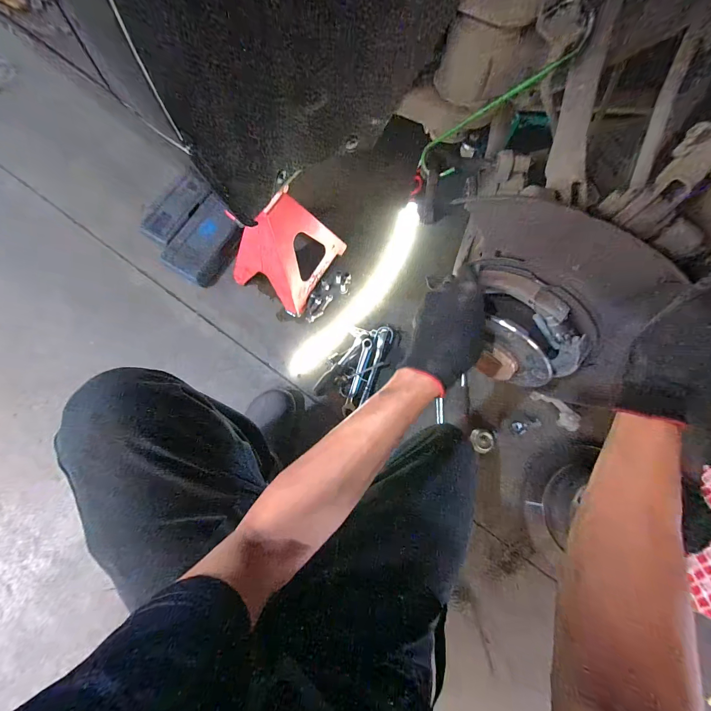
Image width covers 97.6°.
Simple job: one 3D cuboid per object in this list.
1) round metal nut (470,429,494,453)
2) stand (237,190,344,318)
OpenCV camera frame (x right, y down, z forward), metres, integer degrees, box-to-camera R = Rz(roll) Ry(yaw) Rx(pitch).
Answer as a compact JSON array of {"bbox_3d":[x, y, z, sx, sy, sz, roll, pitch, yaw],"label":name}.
[{"bbox_3d":[0.293,0.200,0.728,0.045,0.033,0.050,10,75,1],"label":"round metal nut"},{"bbox_3d":[-0.173,-0.273,0.743,0.191,0.267,0.225,29,77,6],"label":"stand"}]

